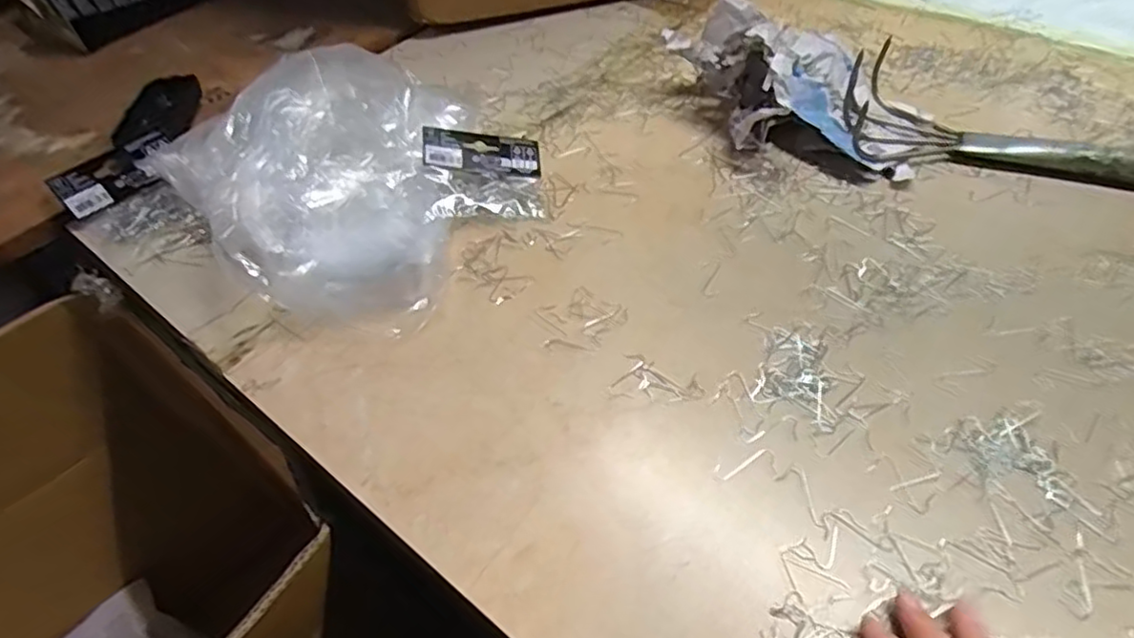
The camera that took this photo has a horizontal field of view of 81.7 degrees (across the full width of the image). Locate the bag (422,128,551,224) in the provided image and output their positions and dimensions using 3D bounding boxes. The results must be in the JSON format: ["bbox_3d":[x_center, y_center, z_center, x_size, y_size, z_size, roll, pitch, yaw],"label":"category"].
[{"bbox_3d":[-0.069,-0.119,0.546,0.097,0.008,0.096,1,57,-14],"label":"bag"}]

